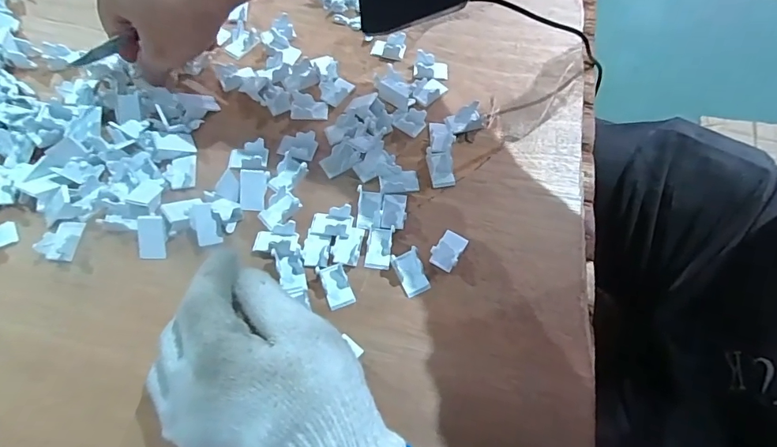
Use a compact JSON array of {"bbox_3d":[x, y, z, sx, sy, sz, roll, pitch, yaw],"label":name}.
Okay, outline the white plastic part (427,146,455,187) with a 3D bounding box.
[{"bbox_3d":[0.041,-0.044,0.349,0.019,0.005,0.033,-4,65,-4],"label":"white plastic part"}]

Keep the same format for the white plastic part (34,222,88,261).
[{"bbox_3d":[-0.228,0.010,0.308,0.020,0.013,0.030,4,64,0],"label":"white plastic part"}]

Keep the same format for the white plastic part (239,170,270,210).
[{"bbox_3d":[-0.101,-0.027,0.331,0.019,0.010,0.031,1,64,-2],"label":"white plastic part"}]

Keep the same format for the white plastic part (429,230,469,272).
[{"bbox_3d":[0.043,0.019,0.319,0.020,0.004,0.029,29,67,11],"label":"white plastic part"}]

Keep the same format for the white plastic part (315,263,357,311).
[{"bbox_3d":[-0.036,0.043,0.304,0.018,0.005,0.030,-20,67,-11],"label":"white plastic part"}]

